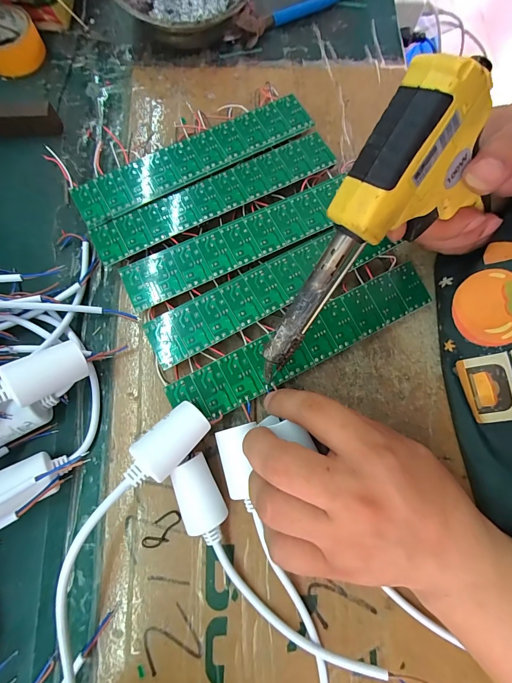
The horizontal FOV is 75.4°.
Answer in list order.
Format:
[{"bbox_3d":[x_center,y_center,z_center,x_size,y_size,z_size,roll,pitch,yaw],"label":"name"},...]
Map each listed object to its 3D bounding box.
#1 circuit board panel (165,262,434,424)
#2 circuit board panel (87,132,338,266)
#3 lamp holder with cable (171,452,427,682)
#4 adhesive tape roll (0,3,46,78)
[{"bbox_3d":[0.035,0.000,0.238,0.198,0.004,0.035,-27,84,-7],"label":"circuit board panel"},{"bbox_3d":[-0.031,-0.116,0.262,0.198,0.004,0.035,-28,76,-9],"label":"circuit board panel"},{"bbox_3d":[0.013,0.151,0.200,0.187,0.028,0.048,43,79,8],"label":"lamp holder with cable"},{"bbox_3d":[-0.225,-0.273,0.300,0.052,0.023,0.047,-35,81,-6],"label":"adhesive tape roll"}]

